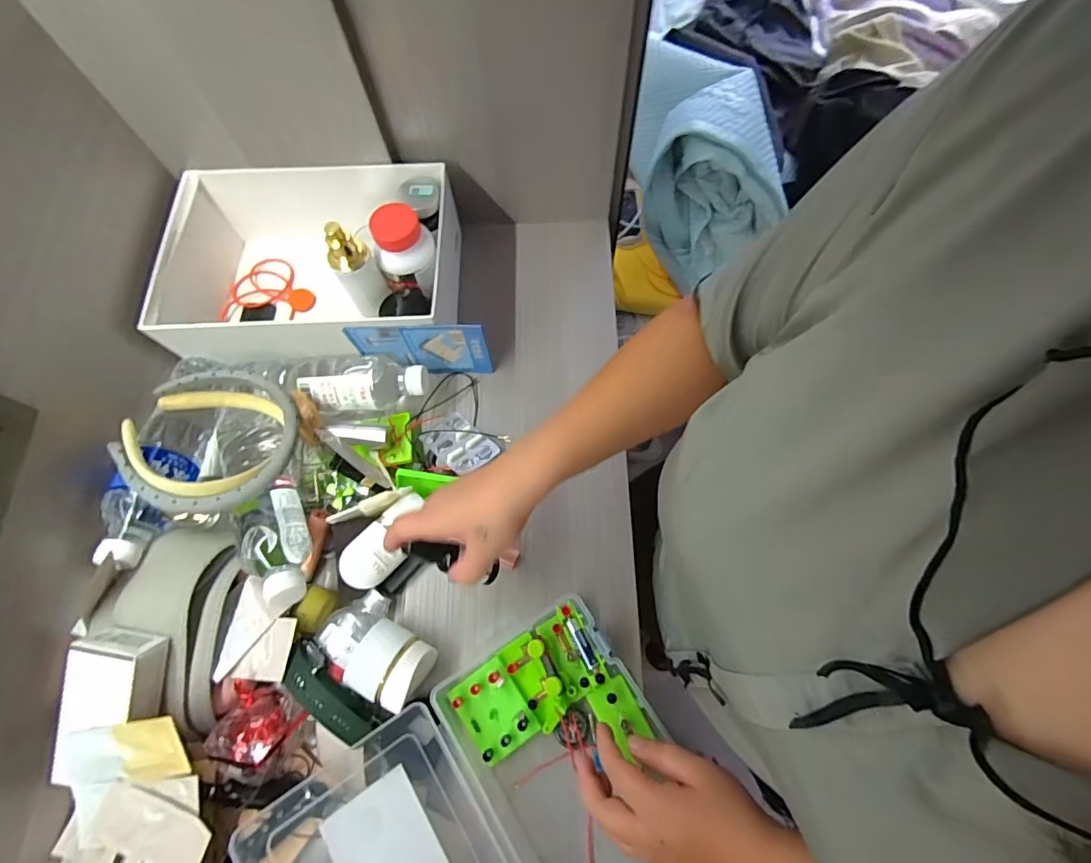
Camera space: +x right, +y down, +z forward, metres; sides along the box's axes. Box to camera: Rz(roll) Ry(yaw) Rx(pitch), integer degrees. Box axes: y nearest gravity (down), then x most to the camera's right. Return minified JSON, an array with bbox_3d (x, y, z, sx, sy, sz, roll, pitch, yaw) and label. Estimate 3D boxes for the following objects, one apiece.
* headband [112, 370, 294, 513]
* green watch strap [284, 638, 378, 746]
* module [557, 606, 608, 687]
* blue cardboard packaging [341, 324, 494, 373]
[{"bbox_3d":[-0.314,0.008,0.481,0.149,0.050,0.138,0,71,1],"label":"headband"},{"bbox_3d":[-0.190,0.227,0.436,0.095,0.031,0.029,36,75,13],"label":"green watch strap"},{"bbox_3d":[0.035,0.196,0.469,0.015,0.020,0.073,-27,72,-8],"label":"module"},{"bbox_3d":[-0.131,-0.087,0.543,0.136,0.096,0.007,-2,71,1],"label":"blue cardboard packaging"}]

